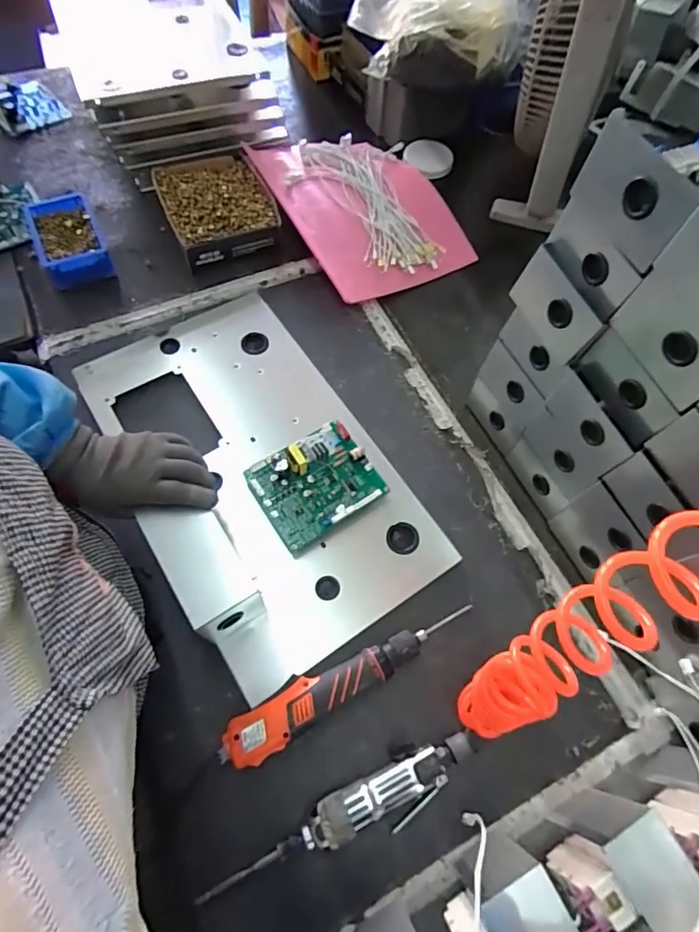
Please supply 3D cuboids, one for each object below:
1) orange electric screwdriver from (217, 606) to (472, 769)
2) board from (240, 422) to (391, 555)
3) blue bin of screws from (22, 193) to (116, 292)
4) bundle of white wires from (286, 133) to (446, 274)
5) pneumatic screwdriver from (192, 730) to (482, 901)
[{"bbox_3d":[0.001,0.233,0.545,0.307,0.035,0.052,-27,69,-15],"label":"orange electric screwdriver"},{"bbox_3d":[-0.043,0.017,0.615,0.145,0.033,0.122,-32,70,-16],"label":"board"},{"bbox_3d":[-0.481,-0.386,0.829,0.105,0.050,0.168,-25,68,-14],"label":"blue bin of screws"},{"bbox_3d":[0.020,-0.468,0.844,0.241,0.044,0.319,-5,61,-11],"label":"bundle of white wires"},{"bbox_3d":[-0.003,0.356,0.486,0.295,0.038,0.058,-26,68,-14],"label":"pneumatic screwdriver"}]

